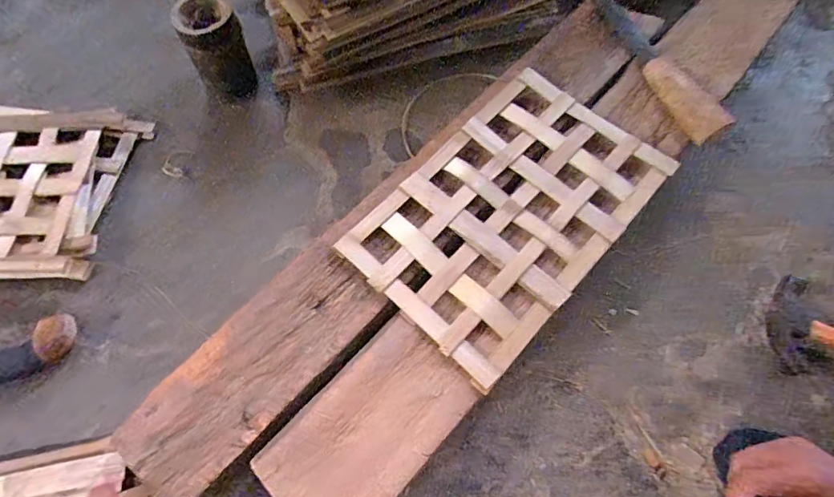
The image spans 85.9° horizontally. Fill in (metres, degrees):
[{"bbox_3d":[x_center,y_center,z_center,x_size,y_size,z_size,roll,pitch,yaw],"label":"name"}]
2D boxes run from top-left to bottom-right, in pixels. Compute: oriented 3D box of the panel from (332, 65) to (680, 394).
[{"bbox_3d":[0.107,-0.049,0.516,0.223,0.011,0.350,41,75,16],"label":"panel"}]

